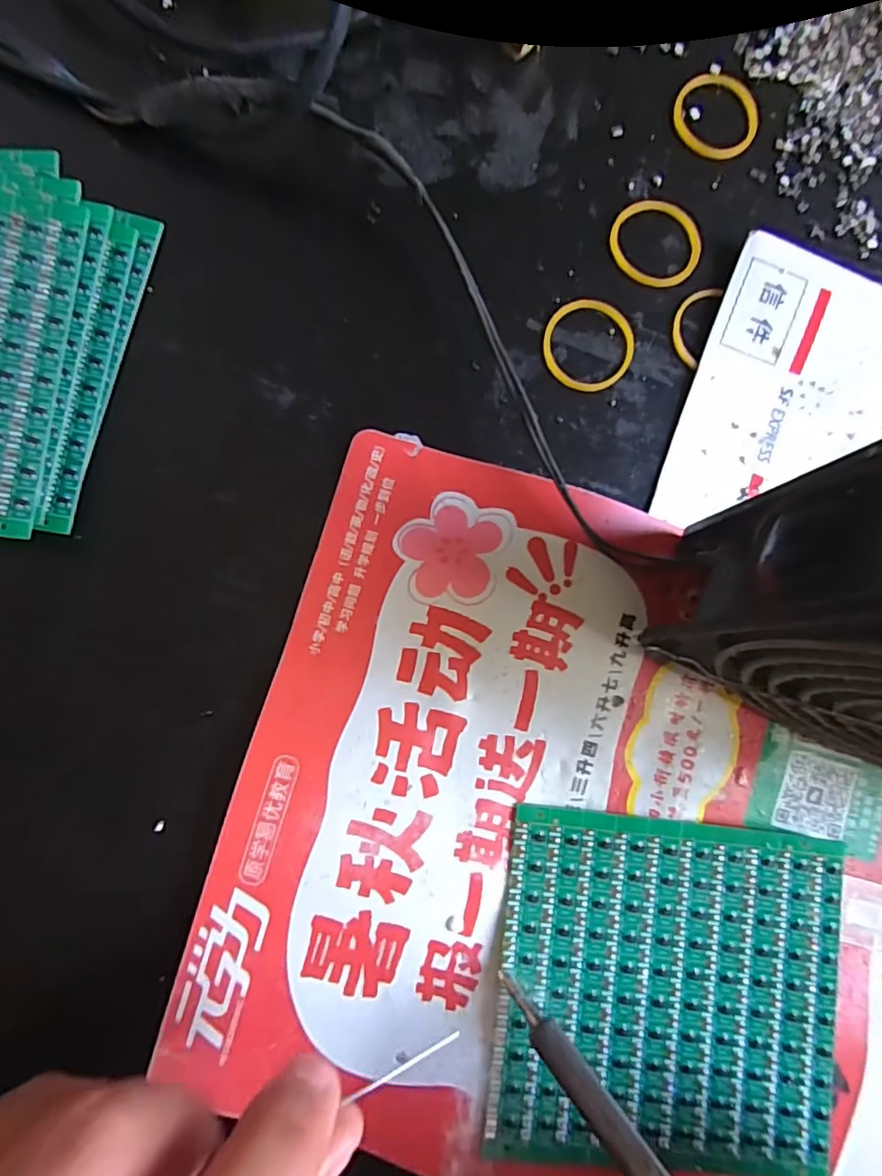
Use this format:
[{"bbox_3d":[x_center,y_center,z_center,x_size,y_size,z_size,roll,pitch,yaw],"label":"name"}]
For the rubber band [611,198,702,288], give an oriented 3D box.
[{"bbox_3d":[0.073,-0.116,0.194,0.031,0.004,0.029,1,85,-7],"label":"rubber band"}]

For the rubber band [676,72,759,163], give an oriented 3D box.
[{"bbox_3d":[0.096,-0.163,0.199,0.029,0.004,0.030,1,85,-7],"label":"rubber band"}]

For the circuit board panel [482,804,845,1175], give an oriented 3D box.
[{"bbox_3d":[0.066,0.117,0.168,0.098,0.004,0.093,7,83,-3],"label":"circuit board panel"}]

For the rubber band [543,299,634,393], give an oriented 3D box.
[{"bbox_3d":[0.049,-0.080,0.189,0.030,0.004,0.031,1,85,-7],"label":"rubber band"}]

